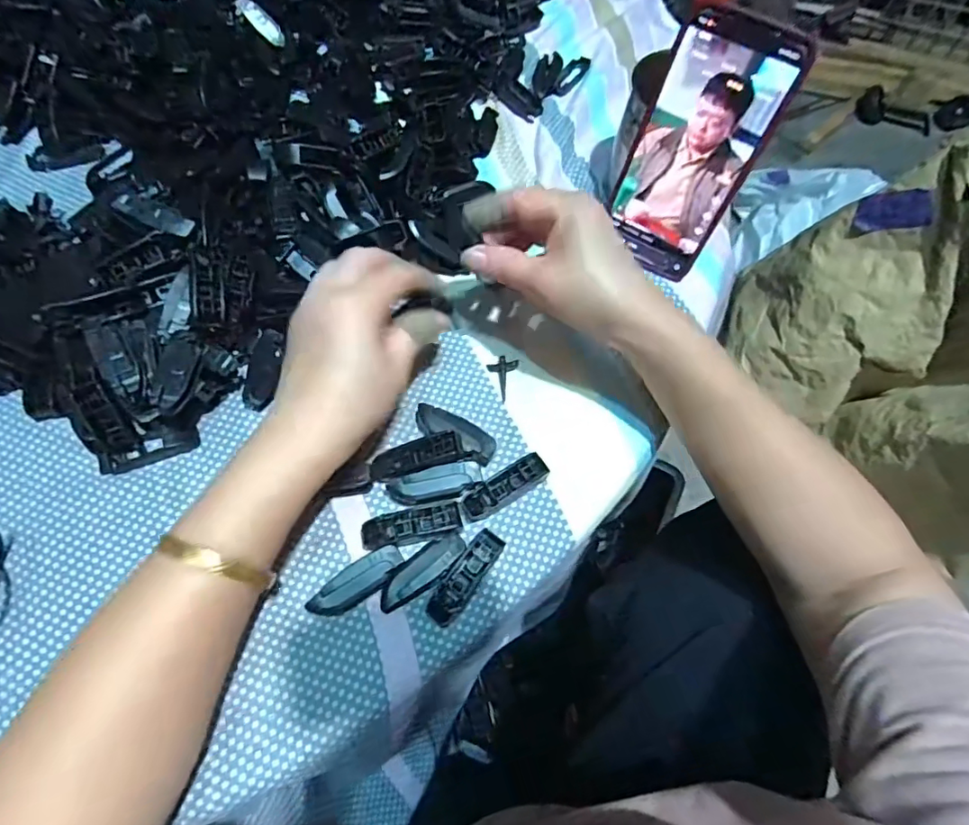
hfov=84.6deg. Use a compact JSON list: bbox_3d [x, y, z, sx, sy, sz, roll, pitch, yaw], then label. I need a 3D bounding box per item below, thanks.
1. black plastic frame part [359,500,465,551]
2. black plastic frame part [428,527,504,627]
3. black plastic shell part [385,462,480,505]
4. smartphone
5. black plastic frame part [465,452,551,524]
[{"bbox_3d":[-0.042,0.065,0.310,0.056,0.015,0.022,-10,66,-8],"label":"black plastic frame part"},{"bbox_3d":[-0.010,0.091,0.298,0.015,0.014,0.058,34,68,12],"label":"black plastic frame part"},{"bbox_3d":[-0.029,0.042,0.316,0.054,0.018,0.016,-11,66,-8],"label":"black plastic shell part"},{"bbox_3d":[0.135,-0.167,0.350,0.074,0.154,0.005,32,49,11],"label":"smartphone"},{"bbox_3d":[0.012,0.046,0.323,0.055,0.016,0.017,-31,70,-16],"label":"black plastic frame part"}]

